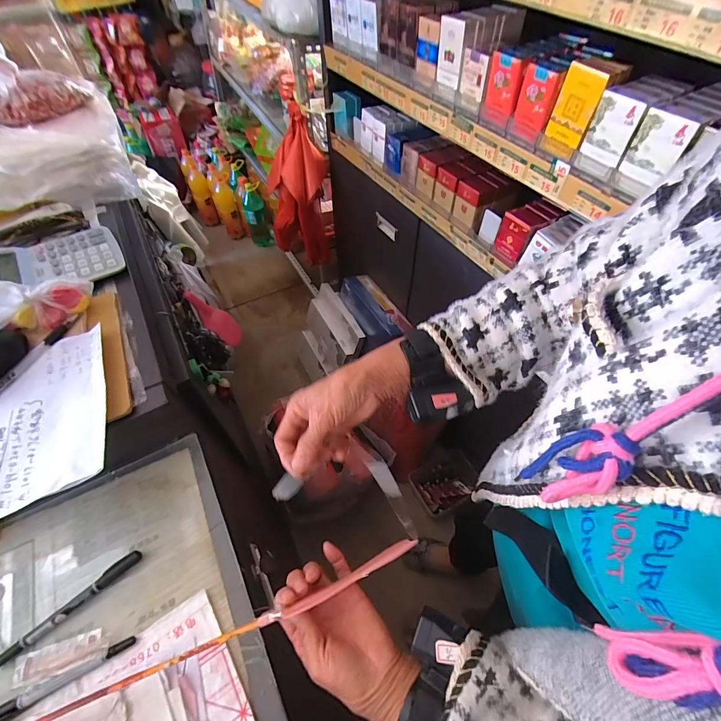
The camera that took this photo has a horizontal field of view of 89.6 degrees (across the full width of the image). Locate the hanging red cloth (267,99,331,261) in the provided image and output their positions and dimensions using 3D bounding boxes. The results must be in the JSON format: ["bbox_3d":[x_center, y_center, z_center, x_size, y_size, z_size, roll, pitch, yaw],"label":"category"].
[{"bbox_3d":[-0.196,-0.514,1.156,0.194,0.436,0.174,-3,51,-3],"label":"hanging red cloth"}]

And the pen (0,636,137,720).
[{"bbox_3d":[-0.275,0.290,0.323,0.134,0.008,0.013,-23,55,-18],"label":"pen"}]

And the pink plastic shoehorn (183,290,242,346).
[{"bbox_3d":[-0.345,-0.101,0.859,0.054,0.193,0.028,-26,53,6],"label":"pink plastic shoehorn"}]

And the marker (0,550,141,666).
[{"bbox_3d":[-0.286,0.242,0.358,0.137,0.011,0.013,-35,59,-25],"label":"marker"}]

